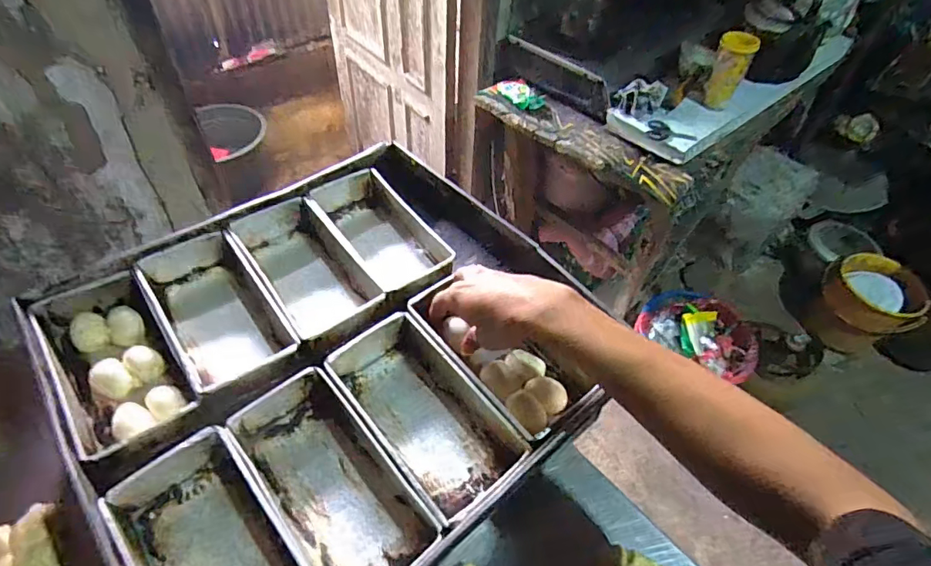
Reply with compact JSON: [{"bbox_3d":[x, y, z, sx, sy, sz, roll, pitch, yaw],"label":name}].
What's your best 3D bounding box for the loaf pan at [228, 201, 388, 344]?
[{"bbox_3d":[-0.186,-0.014,0.584,0.108,0.054,0.204,-29,55,-25],"label":"loaf pan"}]

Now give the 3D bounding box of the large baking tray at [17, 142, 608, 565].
[{"bbox_3d":[-0.128,0.064,0.521,0.465,0.066,0.445,-32,56,-27],"label":"large baking tray"}]

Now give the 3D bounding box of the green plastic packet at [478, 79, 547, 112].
[{"bbox_3d":[0.134,-0.525,1.384,0.179,0.050,0.085,33,55,25],"label":"green plastic packet"}]

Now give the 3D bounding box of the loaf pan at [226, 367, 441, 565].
[{"bbox_3d":[-0.125,0.169,0.438,0.100,0.048,0.200,-32,56,-27],"label":"loaf pan"}]

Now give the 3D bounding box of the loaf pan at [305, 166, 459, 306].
[{"bbox_3d":[-0.110,-0.062,0.629,0.106,0.051,0.226,-30,55,-25],"label":"loaf pan"}]

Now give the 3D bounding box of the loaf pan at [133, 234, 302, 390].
[{"bbox_3d":[-0.266,0.029,0.540,0.099,0.051,0.205,-30,55,-25],"label":"loaf pan"}]

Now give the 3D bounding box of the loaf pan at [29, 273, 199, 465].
[{"bbox_3d":[-0.342,0.078,0.491,0.110,0.054,0.208,-33,57,-27],"label":"loaf pan"}]

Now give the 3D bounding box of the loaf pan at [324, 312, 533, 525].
[{"bbox_3d":[-0.048,0.118,0.488,0.114,0.054,0.200,-30,56,-26],"label":"loaf pan"}]

